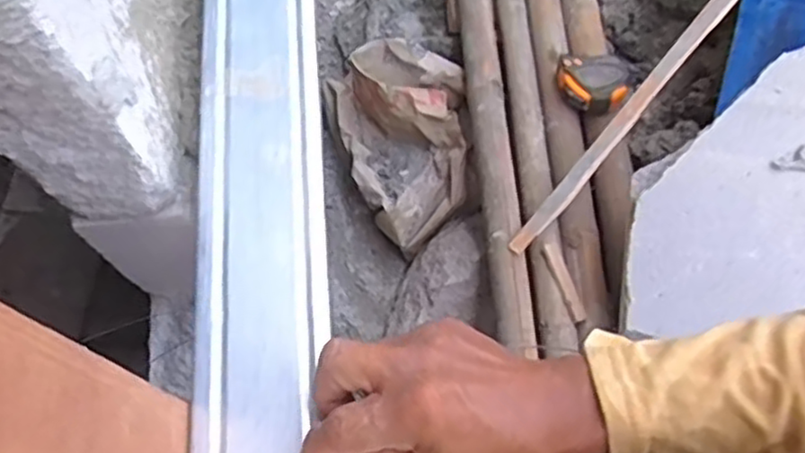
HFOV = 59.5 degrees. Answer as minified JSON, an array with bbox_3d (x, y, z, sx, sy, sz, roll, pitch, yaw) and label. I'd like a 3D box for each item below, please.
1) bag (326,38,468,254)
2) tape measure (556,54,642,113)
[{"bbox_3d":[0.006,-0.131,1.049,0.189,0.096,0.291,-13,67,-3],"label":"bag"},{"bbox_3d":[0.264,-0.198,0.970,0.102,0.054,0.077,4,67,4],"label":"tape measure"}]

